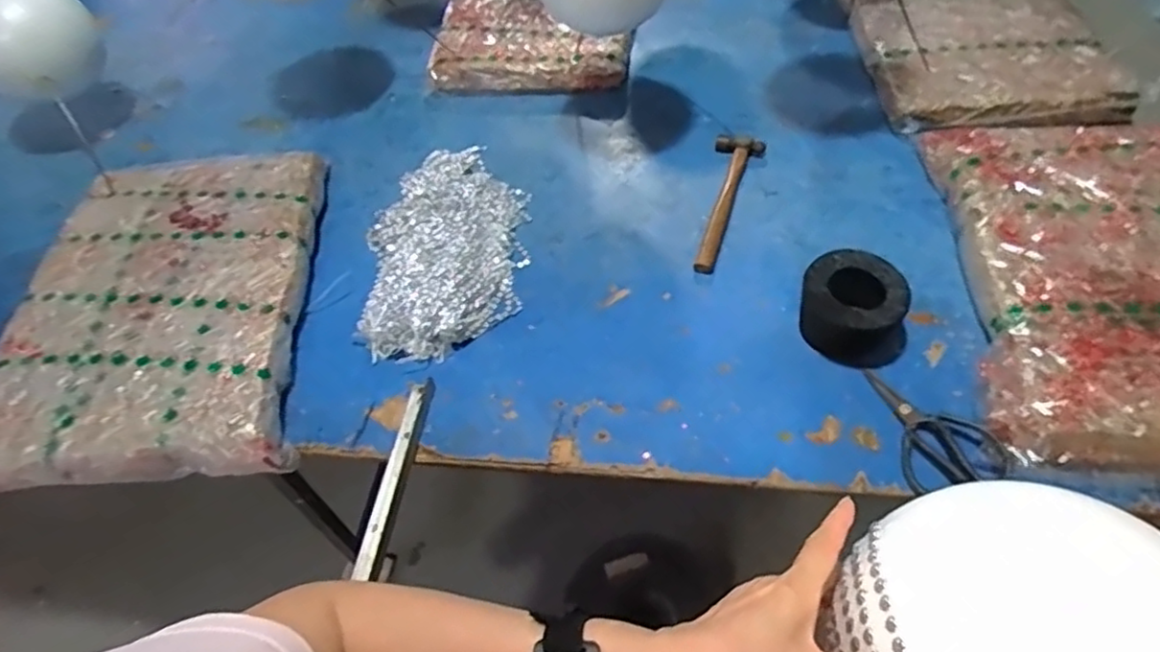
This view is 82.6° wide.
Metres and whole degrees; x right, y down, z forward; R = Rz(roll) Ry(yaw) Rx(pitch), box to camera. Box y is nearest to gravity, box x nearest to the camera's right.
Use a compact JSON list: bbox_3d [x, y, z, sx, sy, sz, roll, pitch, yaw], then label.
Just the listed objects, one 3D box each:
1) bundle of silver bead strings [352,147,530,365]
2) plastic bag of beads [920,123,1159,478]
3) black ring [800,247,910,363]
[{"bbox_3d":[-0.188,-0.123,0.933,0.212,0.032,0.392,-4,52,1],"label":"bundle of silver bead strings"},{"bbox_3d":[0.679,-0.057,0.788,0.427,0.062,0.533,6,53,9],"label":"plastic bag of beads"},{"bbox_3d":[0.321,-0.024,0.783,0.110,0.082,0.104,-2,52,2],"label":"black ring"}]

